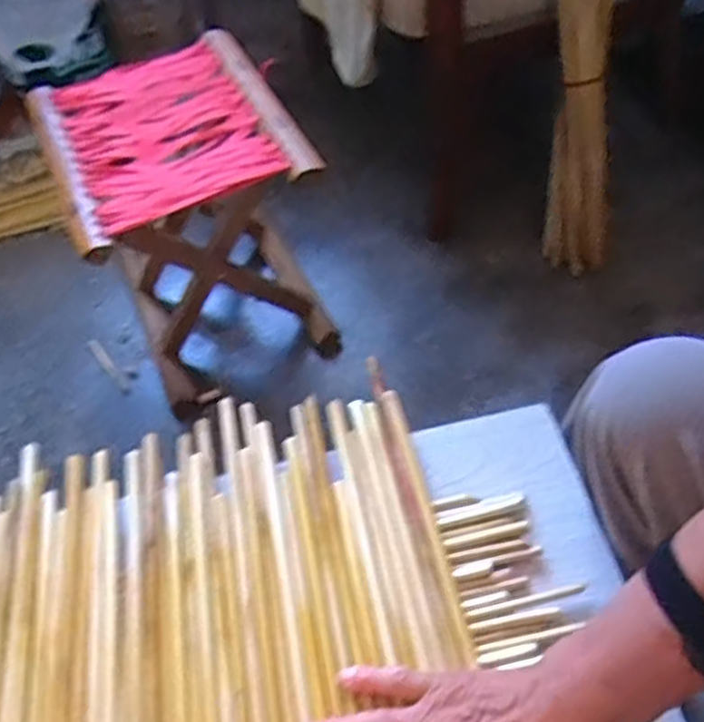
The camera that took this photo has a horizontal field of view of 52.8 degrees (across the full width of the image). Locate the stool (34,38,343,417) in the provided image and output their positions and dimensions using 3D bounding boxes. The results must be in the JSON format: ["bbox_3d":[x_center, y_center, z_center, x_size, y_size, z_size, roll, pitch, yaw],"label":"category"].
[{"bbox_3d":[-0.200,-0.175,0.921,0.257,0.310,0.313,-23,55,-11],"label":"stool"}]

